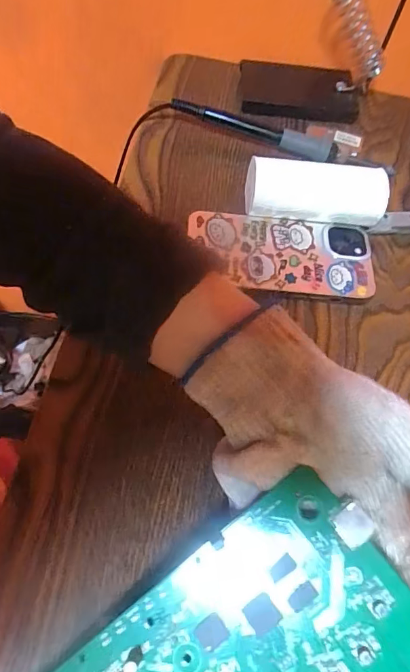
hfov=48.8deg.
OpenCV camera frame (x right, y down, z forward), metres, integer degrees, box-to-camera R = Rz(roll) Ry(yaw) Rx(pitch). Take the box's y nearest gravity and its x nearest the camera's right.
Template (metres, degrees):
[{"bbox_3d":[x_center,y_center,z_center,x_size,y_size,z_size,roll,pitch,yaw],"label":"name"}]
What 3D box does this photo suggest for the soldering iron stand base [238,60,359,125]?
[{"bbox_3d":[0.088,-0.233,0.427,0.113,0.015,0.070,10,60,-1],"label":"soldering iron stand base"}]

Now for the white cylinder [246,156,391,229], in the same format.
[{"bbox_3d":[0.085,-0.109,0.349,0.105,0.038,0.034,5,60,-4],"label":"white cylinder"}]

